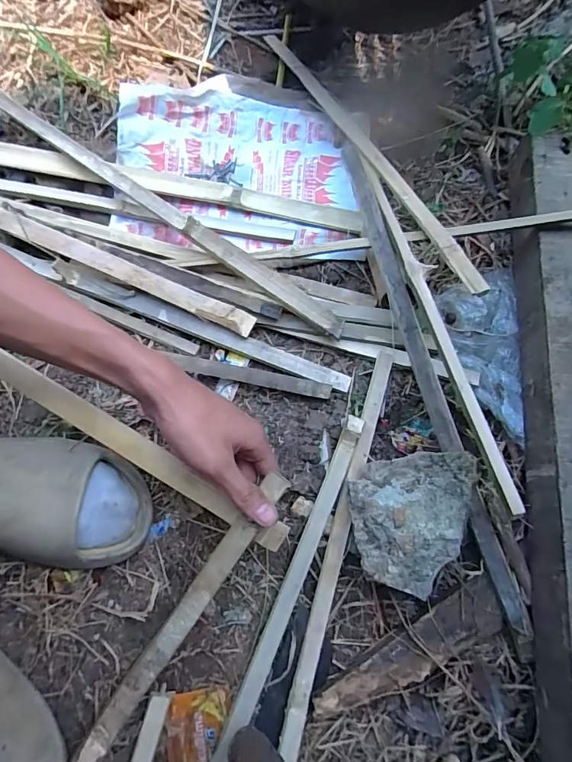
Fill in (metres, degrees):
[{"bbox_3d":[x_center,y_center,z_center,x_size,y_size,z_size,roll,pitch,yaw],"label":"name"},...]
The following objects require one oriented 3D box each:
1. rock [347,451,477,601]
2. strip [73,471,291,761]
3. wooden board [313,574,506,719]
[{"bbox_3d":[0.098,0.111,0.369,0.087,0.068,0.119,20,75,6],"label":"rock"},{"bbox_3d":[-0.085,0.194,0.334,0.018,0.011,0.283,35,87,8],"label":"strip"},{"bbox_3d":[0.108,0.237,0.369,0.180,0.008,0.042,-32,79,-2],"label":"wooden board"}]

